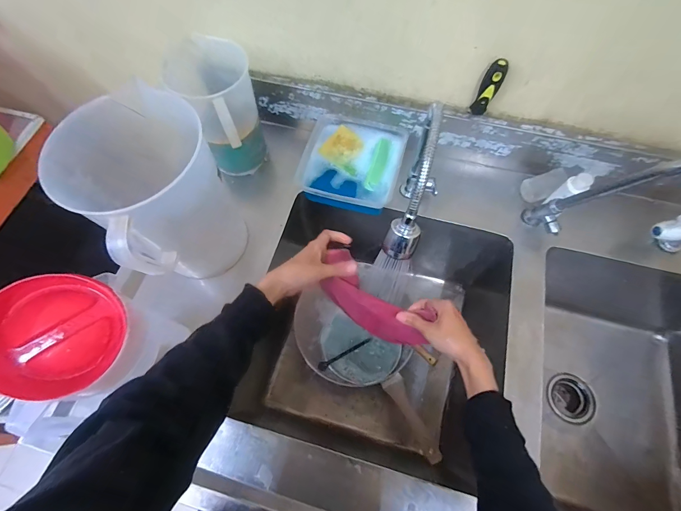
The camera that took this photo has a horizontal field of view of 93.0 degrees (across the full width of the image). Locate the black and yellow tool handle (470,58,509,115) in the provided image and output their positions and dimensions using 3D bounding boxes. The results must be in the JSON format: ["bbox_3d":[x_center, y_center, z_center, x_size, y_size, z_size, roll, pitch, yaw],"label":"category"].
[{"bbox_3d":[0.259,-0.291,0.566,0.031,0.105,0.028,29,71,12],"label":"black and yellow tool handle"}]

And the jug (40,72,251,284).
[{"bbox_3d":[-0.272,-0.079,0.531,0.206,0.272,0.218,-37,72,-13],"label":"jug"}]

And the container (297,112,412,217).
[{"bbox_3d":[0.023,-0.192,0.683,0.201,0.050,0.191,14,68,6],"label":"container"}]

